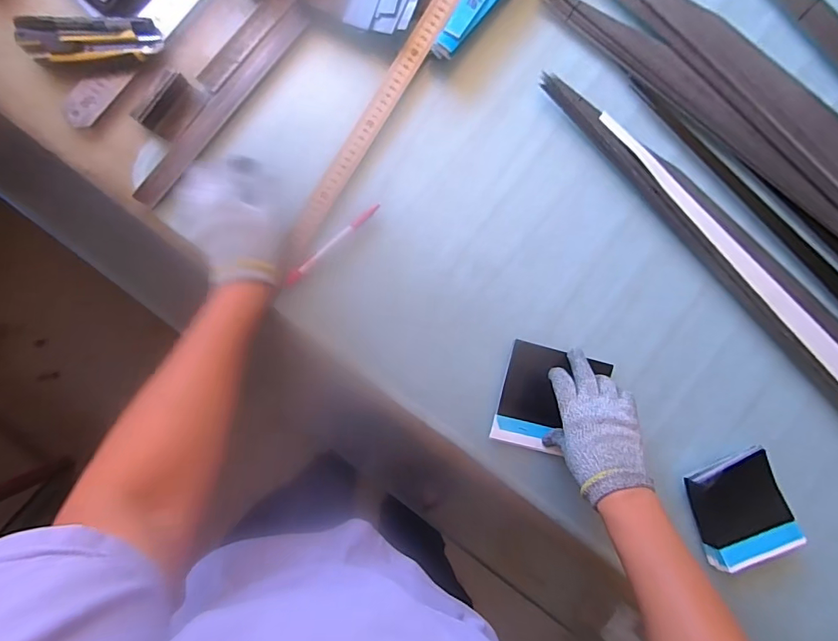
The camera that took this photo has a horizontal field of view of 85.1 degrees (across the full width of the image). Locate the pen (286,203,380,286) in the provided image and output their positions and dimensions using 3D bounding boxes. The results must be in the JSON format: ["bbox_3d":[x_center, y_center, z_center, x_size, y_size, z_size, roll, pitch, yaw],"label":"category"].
[{"bbox_3d":[-0.099,-0.089,0.527,0.138,0.014,0.011,-42,93,-6],"label":"pen"}]

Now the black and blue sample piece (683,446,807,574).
[{"bbox_3d":[0.401,0.234,0.567,0.117,0.026,0.122,-21,84,-3],"label":"black and blue sample piece"}]

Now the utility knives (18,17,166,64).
[{"bbox_3d":[-0.360,-0.309,0.503,0.141,0.021,0.053,-8,89,-6],"label":"utility knives"}]

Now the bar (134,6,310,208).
[{"bbox_3d":[-0.225,-0.248,0.526,0.024,0.013,0.284,38,85,-4],"label":"bar"}]

